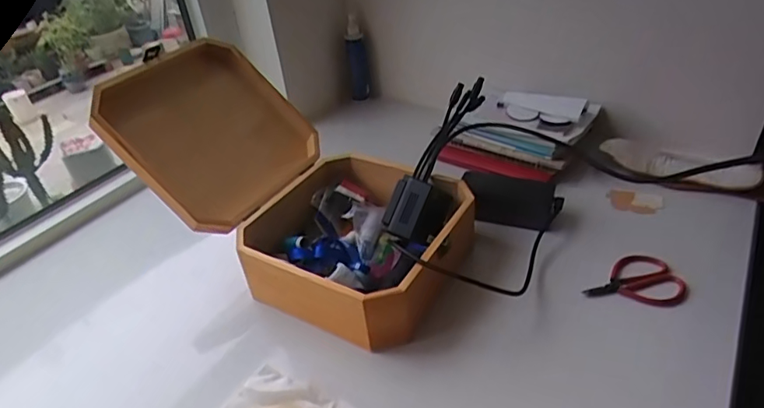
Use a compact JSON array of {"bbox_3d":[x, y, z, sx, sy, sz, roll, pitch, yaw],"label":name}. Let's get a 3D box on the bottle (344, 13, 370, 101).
[{"bbox_3d":[-0.053,-0.304,1.095,0.038,0.188,0.044,-10,37,-6],"label":"bottle"}]

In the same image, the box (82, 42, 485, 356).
[{"bbox_3d":[-0.121,-0.043,0.673,0.435,0.215,0.247,16,42,26],"label":"box"}]

